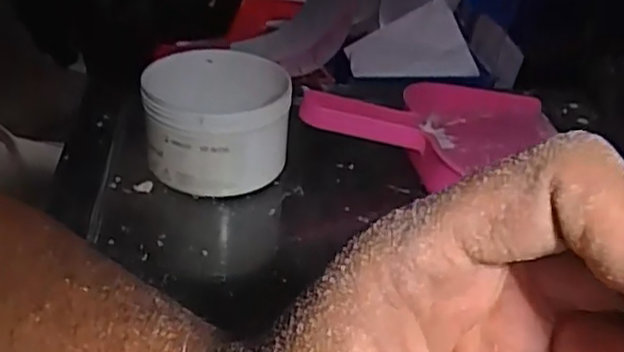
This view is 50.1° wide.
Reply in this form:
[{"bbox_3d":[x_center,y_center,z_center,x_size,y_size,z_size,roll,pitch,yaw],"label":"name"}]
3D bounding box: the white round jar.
[{"bbox_3d":[-0.059,-0.035,0.437,0.086,0.069,0.096,4,33,-1],"label":"white round jar"}]

